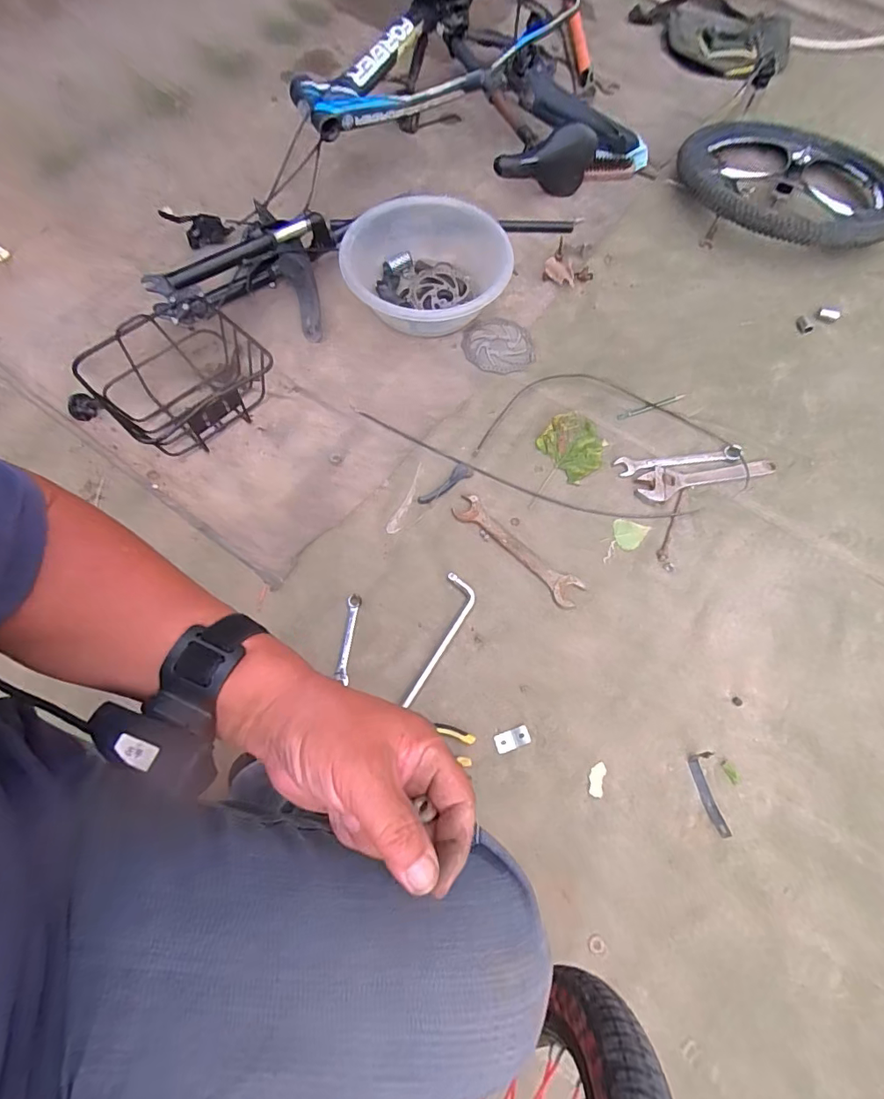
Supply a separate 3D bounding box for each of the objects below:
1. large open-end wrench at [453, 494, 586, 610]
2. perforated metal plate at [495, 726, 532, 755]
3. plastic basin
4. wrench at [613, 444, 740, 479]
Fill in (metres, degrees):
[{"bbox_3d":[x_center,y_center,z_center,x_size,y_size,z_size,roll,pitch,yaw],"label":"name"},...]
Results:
[{"bbox_3d":[0.131,0.000,0.867,0.262,0.004,0.055,41,75,13],"label":"large open-end wrench"},{"bbox_3d":[0.108,0.289,0.753,0.055,0.004,0.028,-17,71,-6],"label":"perforated metal plate"},{"bbox_3d":[-0.026,-0.583,1.044,0.348,0.104,0.310,-16,71,-6],"label":"plastic basin"},{"bbox_3d":[0.458,-0.175,0.958,0.247,0.011,0.043,-8,70,-3],"label":"wrench"}]

